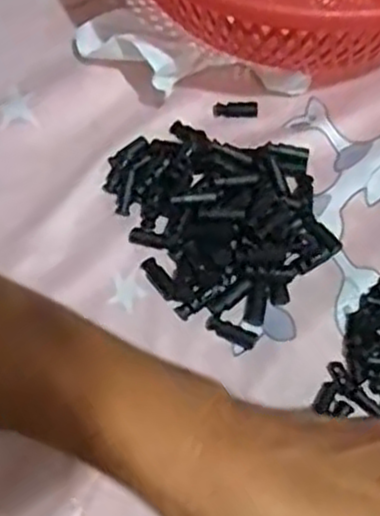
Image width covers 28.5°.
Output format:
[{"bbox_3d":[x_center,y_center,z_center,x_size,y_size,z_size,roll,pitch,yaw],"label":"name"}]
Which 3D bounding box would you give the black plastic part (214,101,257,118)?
[{"bbox_3d":[0.027,-0.089,0.449,0.026,0.005,0.009,1,62,5],"label":"black plastic part"}]

